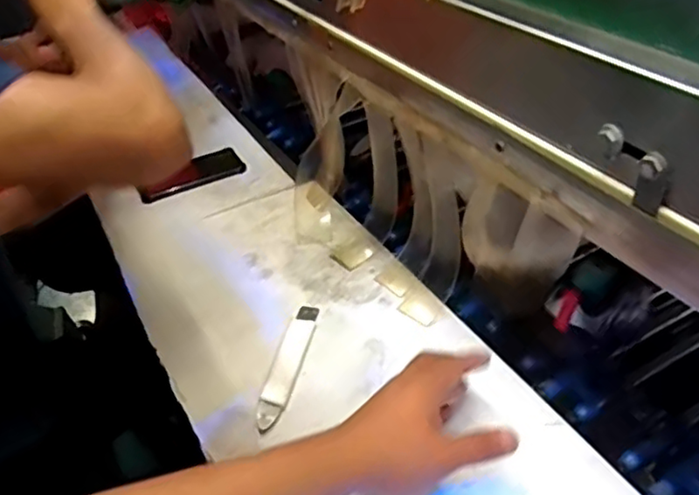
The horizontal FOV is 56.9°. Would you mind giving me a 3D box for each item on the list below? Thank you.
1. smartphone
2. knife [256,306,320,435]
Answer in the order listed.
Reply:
[{"bbox_3d":[-0.245,-0.114,0.996,0.160,0.016,0.079,-20,40,-17],"label":"smartphone"},{"bbox_3d":[-0.063,0.118,0.661,0.029,0.015,0.164,4,39,13],"label":"knife"}]

